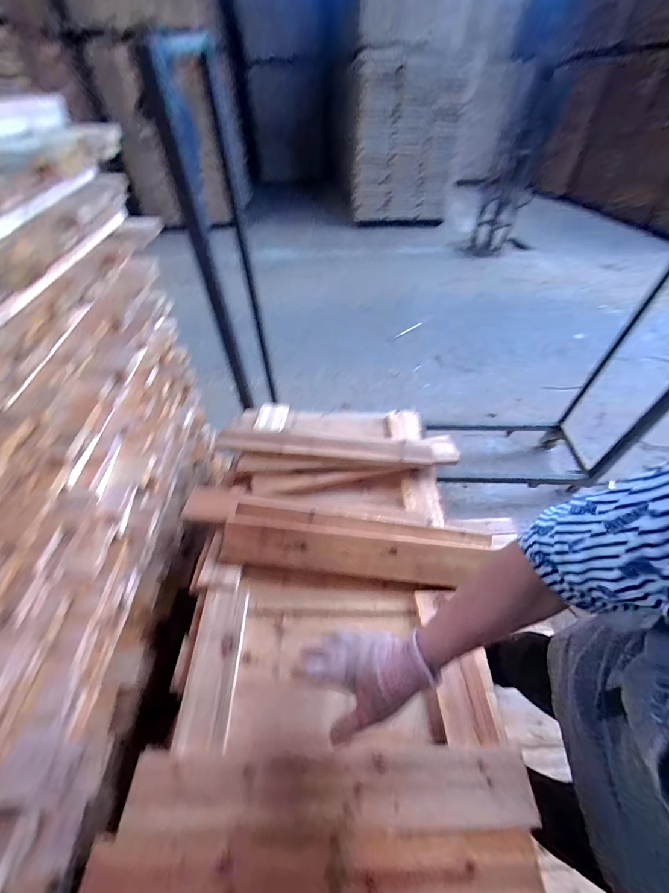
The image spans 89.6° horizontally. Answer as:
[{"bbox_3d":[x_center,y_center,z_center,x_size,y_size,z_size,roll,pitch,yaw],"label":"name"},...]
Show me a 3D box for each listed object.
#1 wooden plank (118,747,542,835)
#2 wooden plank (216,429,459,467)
[{"bbox_3d":[0.000,0.426,0.421,0.490,0.018,0.070,0,47,0],"label":"wooden plank"},{"bbox_3d":[0.007,-0.002,0.775,0.539,0.020,0.076,4,47,3],"label":"wooden plank"}]

